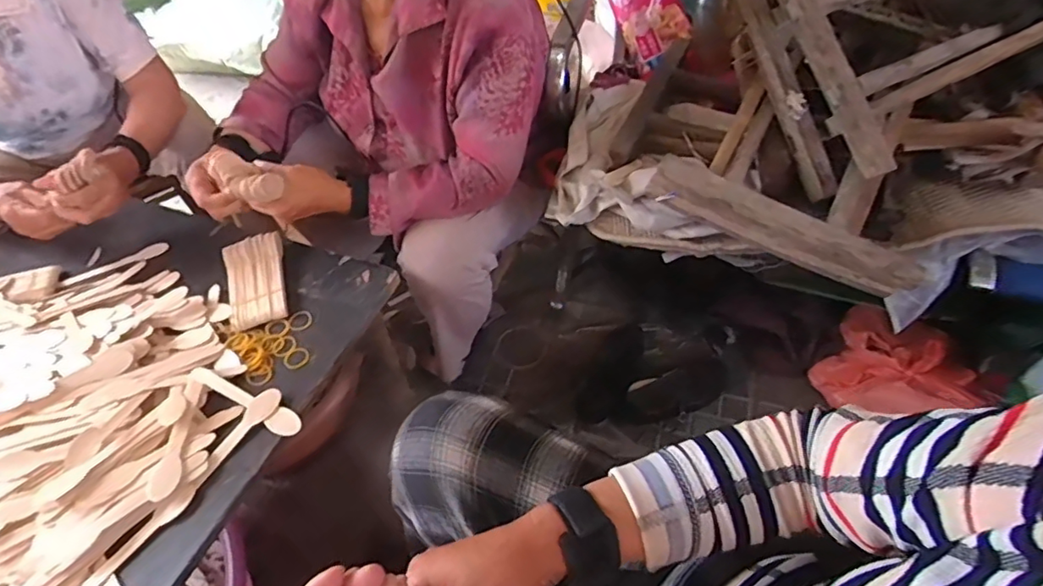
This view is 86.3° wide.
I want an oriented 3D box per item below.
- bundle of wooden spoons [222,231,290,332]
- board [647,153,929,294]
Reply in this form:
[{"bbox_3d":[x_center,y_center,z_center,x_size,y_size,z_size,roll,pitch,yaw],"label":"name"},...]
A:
[{"bbox_3d":[-0.365,-0.021,0.769,0.078,0.023,0.148,-21,52,-11],"label":"bundle of wooden spoons"},{"bbox_3d":[0.295,-0.079,0.648,0.300,0.068,0.026,30,58,14],"label":"board"}]

